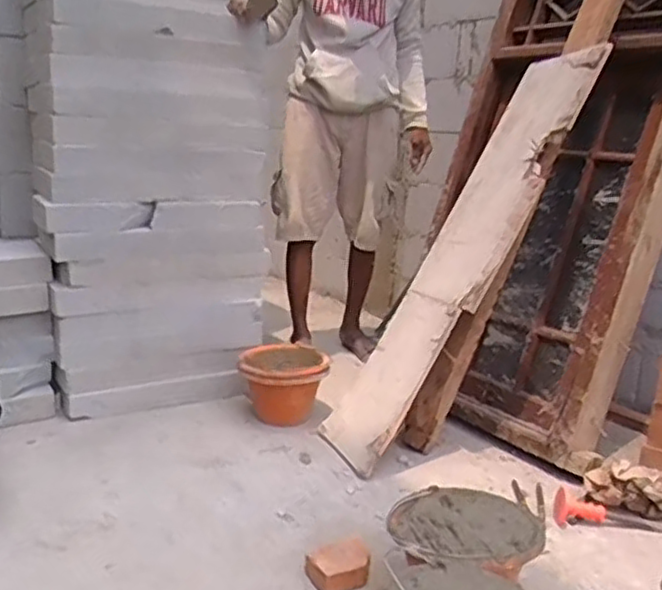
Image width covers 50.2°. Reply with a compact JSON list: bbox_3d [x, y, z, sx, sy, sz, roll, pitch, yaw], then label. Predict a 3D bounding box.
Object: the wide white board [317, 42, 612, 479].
[{"bbox_3d":[0.342,-0.107,1.889,0.051,1.220,0.352,31,-1,-20],"label":"wide white board"}]

